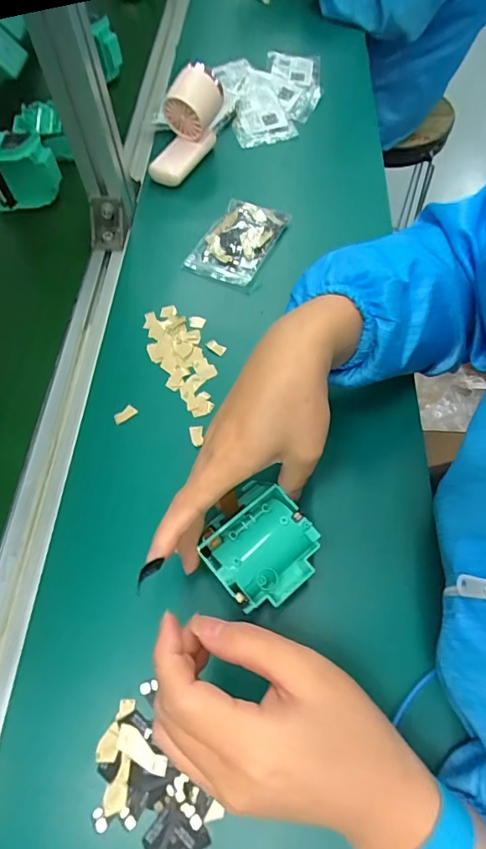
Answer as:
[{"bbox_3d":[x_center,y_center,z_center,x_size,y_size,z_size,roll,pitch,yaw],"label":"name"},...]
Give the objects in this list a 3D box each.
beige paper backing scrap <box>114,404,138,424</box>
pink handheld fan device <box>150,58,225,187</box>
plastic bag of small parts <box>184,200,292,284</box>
[{"bbox_3d":[-0.105,-0.009,0.419,0.021,0.007,0.010,-34,69,-12],"label":"beige paper backing scrap"},{"bbox_3d":[-0.065,-0.334,0.538,0.058,0.093,0.099,24,69,12],"label":"pink handheld fan device"},{"bbox_3d":[-0.005,-0.196,0.507,0.074,0.021,0.105,24,69,12],"label":"plastic bag of small parts"}]

